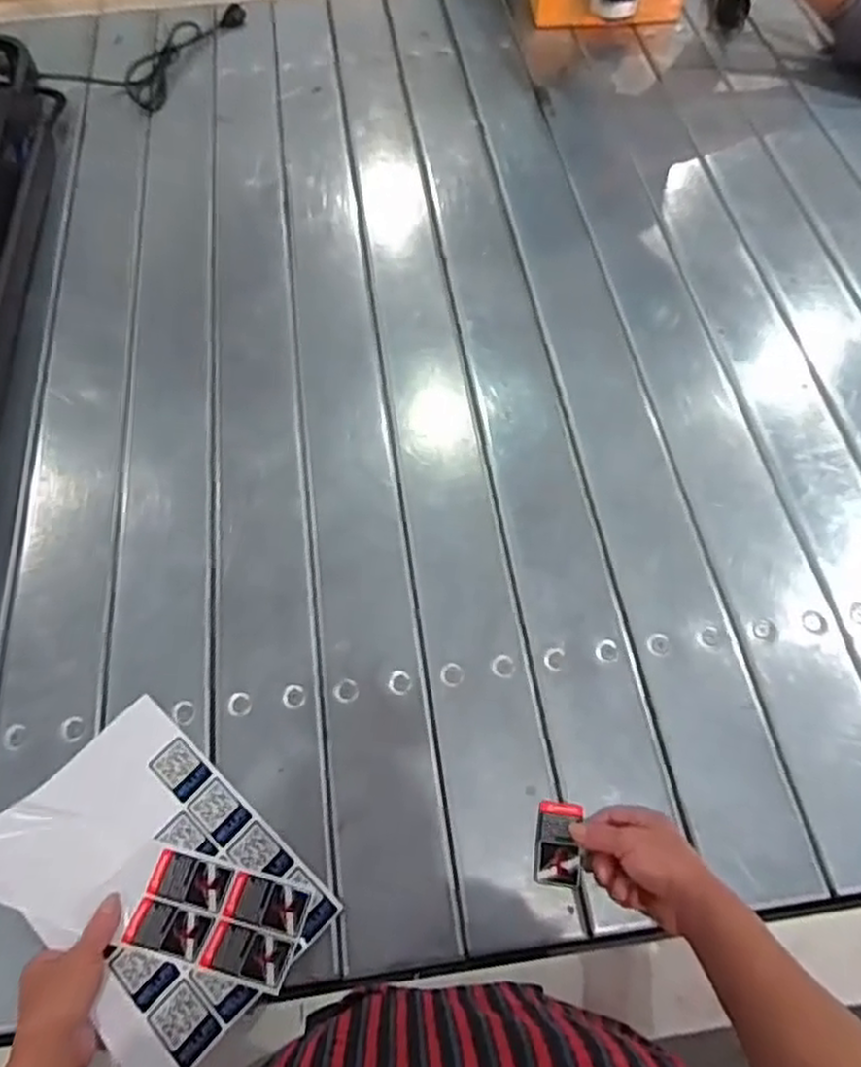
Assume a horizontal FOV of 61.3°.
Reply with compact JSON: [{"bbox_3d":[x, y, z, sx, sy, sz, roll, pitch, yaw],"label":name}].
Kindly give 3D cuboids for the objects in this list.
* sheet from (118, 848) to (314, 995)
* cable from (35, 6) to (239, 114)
[{"bbox_3d":[-0.169,0.304,0.577,0.135,0.006,0.076,9,44,11],"label":"sheet"},{"bbox_3d":[-0.477,-0.826,1.225,0.211,0.023,0.298,20,61,11],"label":"cable"}]

